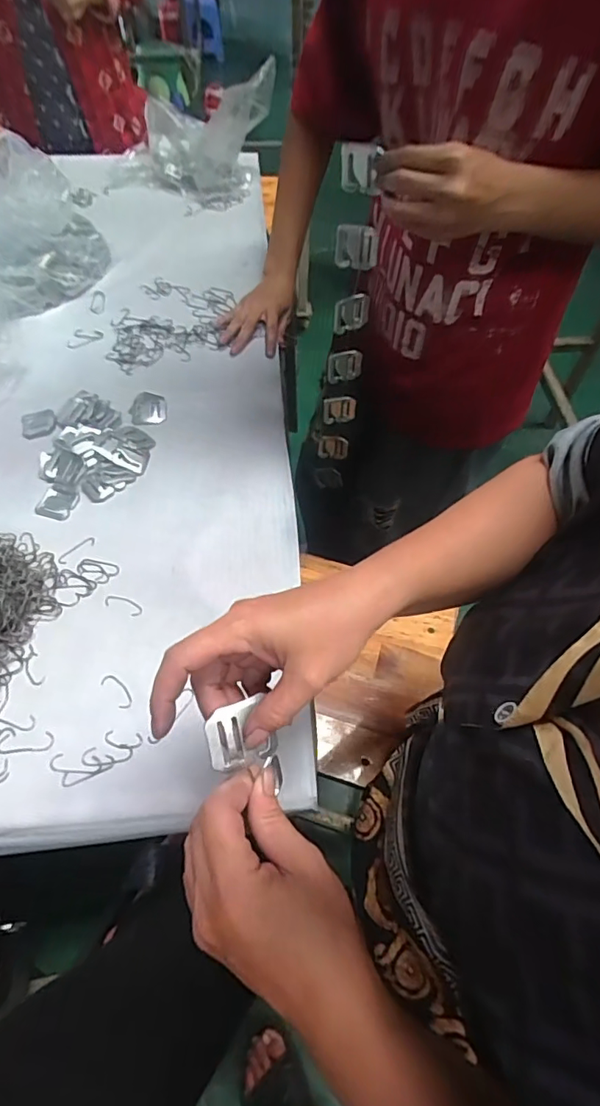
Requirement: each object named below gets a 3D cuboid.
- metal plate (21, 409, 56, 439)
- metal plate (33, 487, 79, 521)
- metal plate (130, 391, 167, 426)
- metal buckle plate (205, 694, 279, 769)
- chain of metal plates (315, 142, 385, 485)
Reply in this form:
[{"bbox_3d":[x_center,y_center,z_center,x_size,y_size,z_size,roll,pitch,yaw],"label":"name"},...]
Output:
[{"bbox_3d":[-0.313,-0.156,0.620,0.039,0.004,0.043,-14,59,-9],"label":"metal plate"},{"bbox_3d":[-0.264,-0.053,0.563,0.037,0.005,0.035,15,59,8],"label":"metal plate"},{"bbox_3d":[-0.185,-0.177,0.636,0.042,0.005,0.050,-4,58,-4],"label":"metal plate"},{"bbox_3d":[-0.034,0.105,0.298,0.038,0.006,0.039,-17,97,-21],"label":"metal buckle plate"},{"bbox_3d":[0.049,-0.218,0.587,0.039,0.388,0.028,13,58,7],"label":"chain of metal plates"}]

